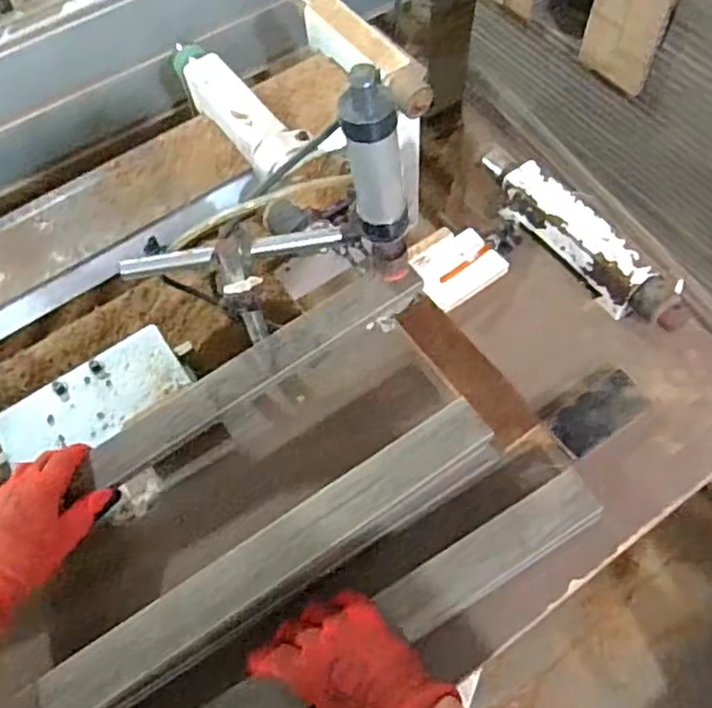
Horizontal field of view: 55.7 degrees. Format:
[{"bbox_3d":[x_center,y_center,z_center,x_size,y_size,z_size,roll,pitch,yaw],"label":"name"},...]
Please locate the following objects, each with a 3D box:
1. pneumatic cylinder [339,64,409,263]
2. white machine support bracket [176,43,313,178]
[{"bbox_3d":[0.019,-0.159,0.627,0.052,0.219,0.042,40,70,22],"label":"pneumatic cylinder"},{"bbox_3d":[-0.179,-0.353,0.952,0.067,0.064,0.306,-33,64,-14],"label":"white machine support bracket"}]

